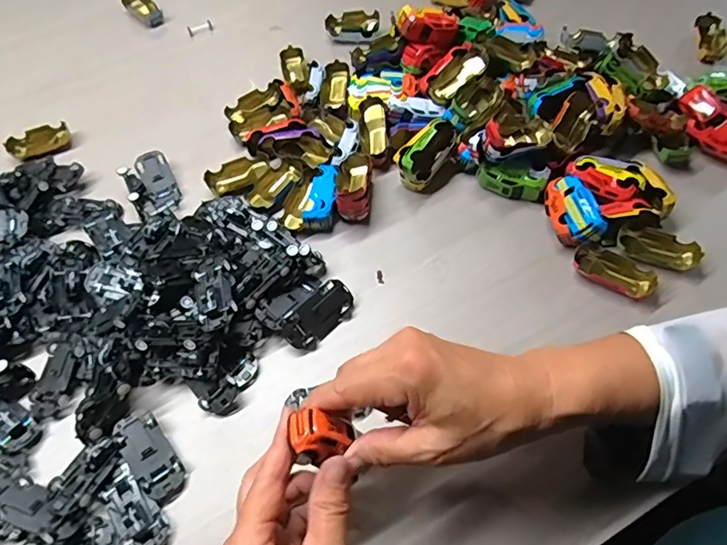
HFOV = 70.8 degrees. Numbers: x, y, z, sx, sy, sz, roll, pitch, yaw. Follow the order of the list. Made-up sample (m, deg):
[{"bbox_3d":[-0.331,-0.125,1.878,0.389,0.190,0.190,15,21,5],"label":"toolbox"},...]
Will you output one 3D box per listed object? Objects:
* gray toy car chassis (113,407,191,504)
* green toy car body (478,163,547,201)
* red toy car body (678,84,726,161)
[{"bbox_3d":[-0.155,0.133,0.374,0.028,0.018,0.066,-34,62,-17],"label":"gray toy car chassis"},{"bbox_3d":[0.138,-0.084,0.483,0.059,0.030,0.017,12,59,11],"label":"green toy car body"},{"bbox_3d":[0.331,-0.140,0.483,0.030,0.031,0.083,-22,74,-11],"label":"red toy car body"}]

